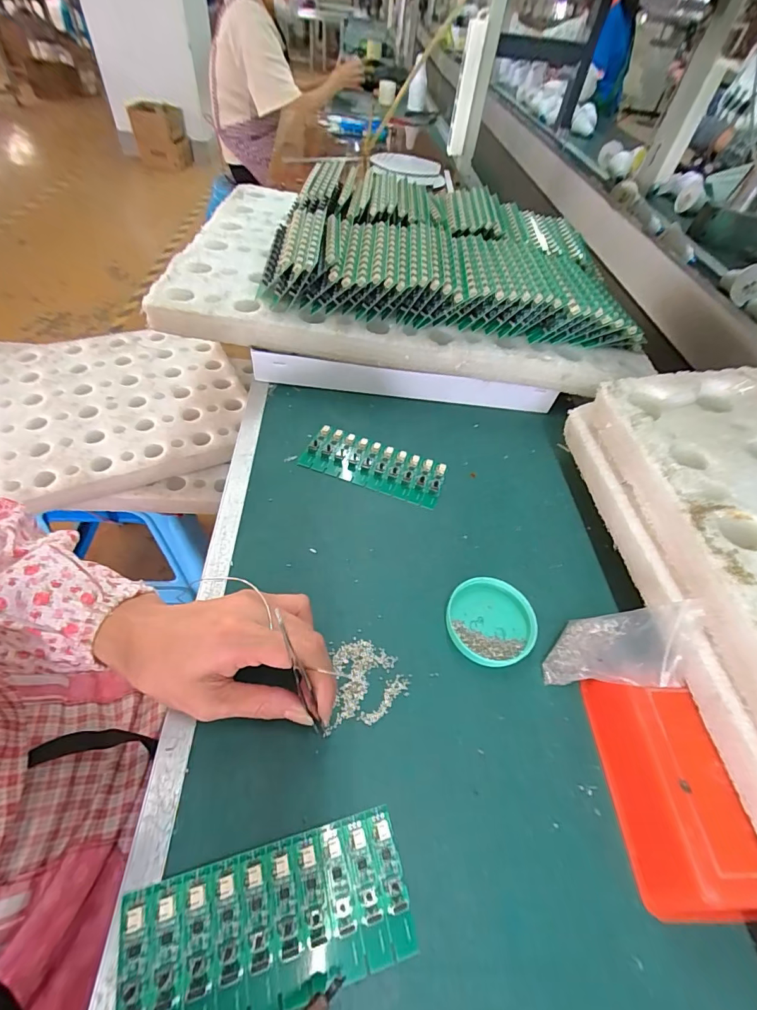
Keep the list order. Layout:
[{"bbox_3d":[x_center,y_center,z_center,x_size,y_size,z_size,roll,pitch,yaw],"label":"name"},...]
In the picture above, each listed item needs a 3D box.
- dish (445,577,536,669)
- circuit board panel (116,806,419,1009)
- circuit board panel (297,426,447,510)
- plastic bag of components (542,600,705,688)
[{"bbox_3d":[0.087,0.088,0.321,0.067,0.014,0.065,3,52,-4],"label":"dish"},{"bbox_3d":[-0.053,0.210,0.210,0.136,0.005,0.063,-8,54,-15],"label":"circuit board panel"},{"bbox_3d":[-0.004,-0.040,0.415,0.138,0.009,0.054,17,52,8],"label":"circuit board panel"},{"bbox_3d":[0.157,0.093,0.278,0.012,0.095,0.063,45,57,-3],"label":"plastic bag of components"}]

